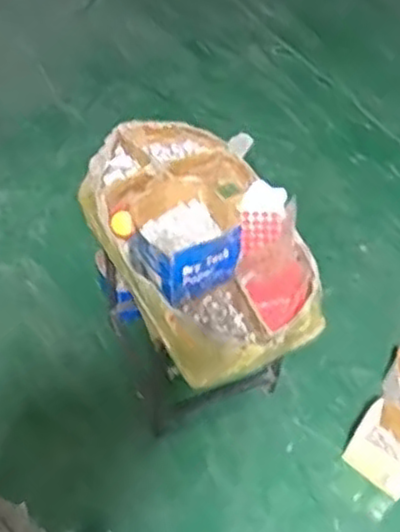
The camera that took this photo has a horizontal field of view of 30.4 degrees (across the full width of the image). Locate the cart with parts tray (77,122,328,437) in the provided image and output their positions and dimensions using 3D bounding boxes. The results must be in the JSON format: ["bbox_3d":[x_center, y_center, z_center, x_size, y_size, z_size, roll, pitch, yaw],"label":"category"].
[{"bbox_3d":[-0.012,0.027,1.399,0.315,0.566,0.539,-18,56,-16],"label":"cart with parts tray"}]

